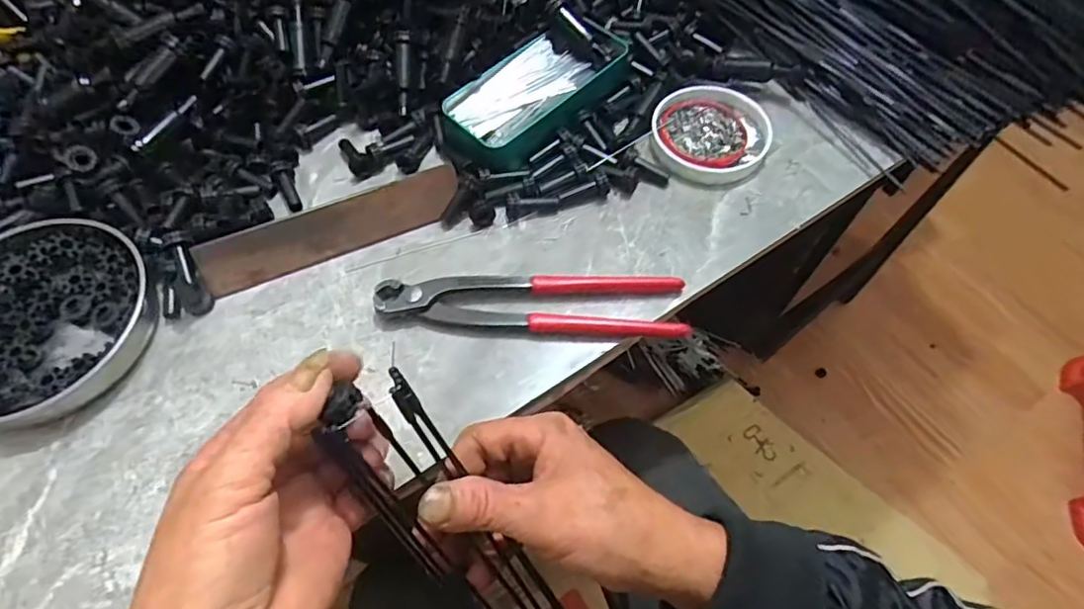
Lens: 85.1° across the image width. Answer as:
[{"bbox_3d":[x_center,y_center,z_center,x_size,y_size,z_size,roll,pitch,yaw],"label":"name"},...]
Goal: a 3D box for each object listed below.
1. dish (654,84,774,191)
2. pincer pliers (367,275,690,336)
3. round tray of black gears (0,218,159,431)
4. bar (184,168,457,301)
[{"bbox_3d":[0.130,-0.133,0.453,0.086,0.013,0.091,0,60,1],"label":"dish"},{"bbox_3d":[-0.007,-0.001,0.387,0.197,0.018,0.046,0,60,1],"label":"pincer pliers"},{"bbox_3d":[-0.321,0.009,0.373,0.135,0.026,0.135,0,60,1],"label":"round tray of black gears"},{"bbox_3d":[-0.143,-0.052,0.408,0.178,0.007,0.036,-21,102,-12],"label":"bar"}]

